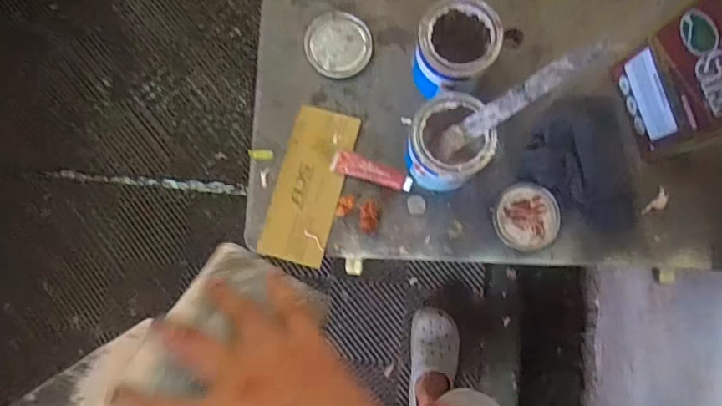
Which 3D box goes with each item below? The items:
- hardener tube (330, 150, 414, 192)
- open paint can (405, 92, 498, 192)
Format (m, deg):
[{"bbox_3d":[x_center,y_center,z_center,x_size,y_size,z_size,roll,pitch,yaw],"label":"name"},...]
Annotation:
[{"bbox_3d":[0.017,-0.046,0.728,0.118,0.027,0.035,17,83,5],"label":"hardener tube"},{"bbox_3d":[0.116,-0.075,0.684,0.103,0.125,0.106,0,82,2],"label":"open paint can"}]

